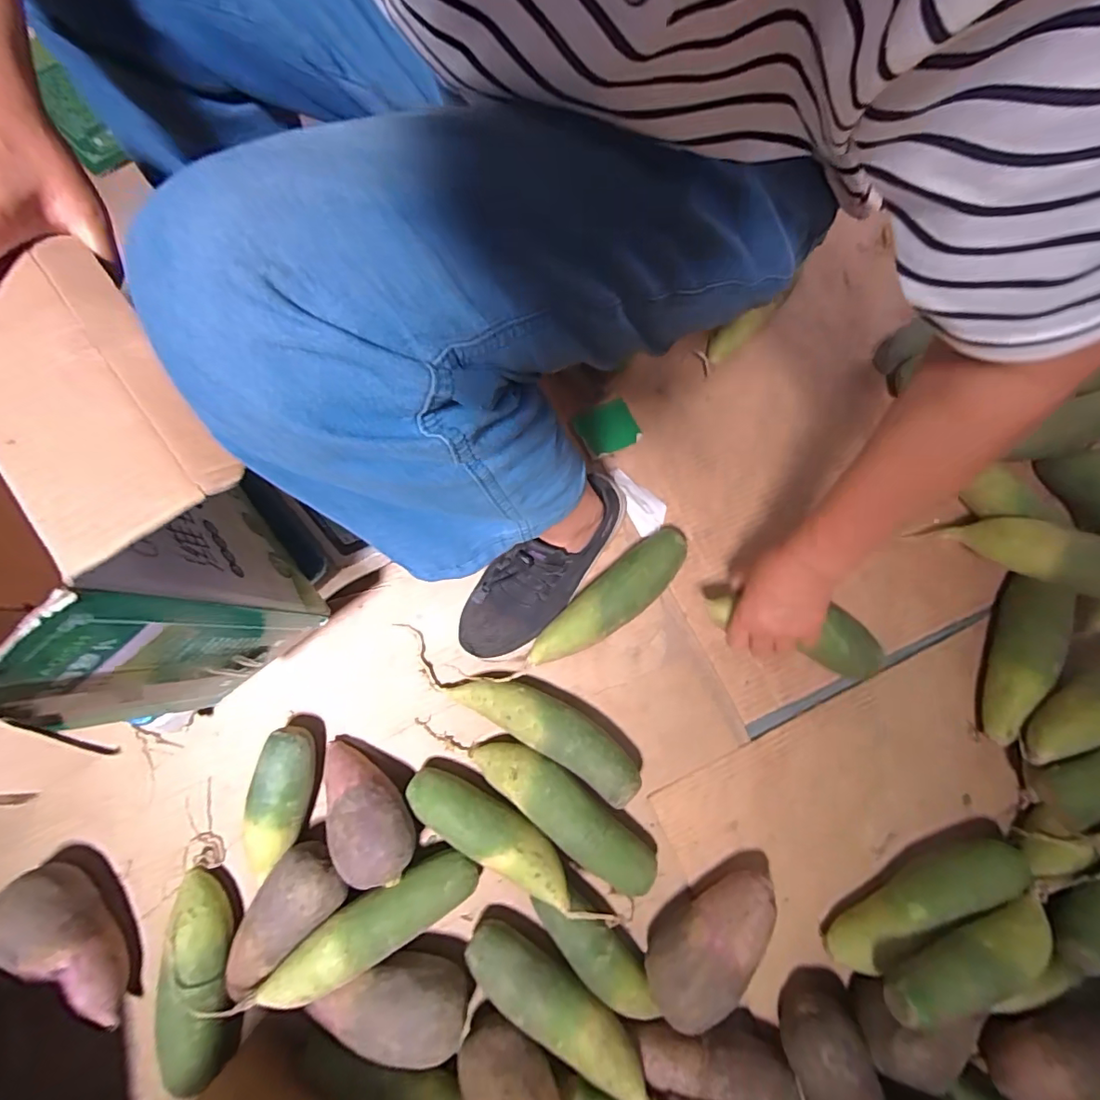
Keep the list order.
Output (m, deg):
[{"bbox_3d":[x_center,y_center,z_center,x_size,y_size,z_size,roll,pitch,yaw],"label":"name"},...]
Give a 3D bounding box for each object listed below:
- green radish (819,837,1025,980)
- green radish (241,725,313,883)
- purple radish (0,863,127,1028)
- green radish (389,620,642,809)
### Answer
[{"bbox_3d":[0.364,0.340,0.520,0.204,0.057,0.049,-24,78,-4],"label":"green radish"},{"bbox_3d":[-0.277,0.256,0.547,0.057,0.057,0.145,6,77,3],"label":"green radish"},{"bbox_3d":[-0.467,0.384,0.516,0.061,0.068,0.166,-38,93,-7],"label":"purple radish"},{"bbox_3d":[-0.040,0.163,0.562,0.296,0.055,0.060,29,79,7],"label":"green radish"}]

